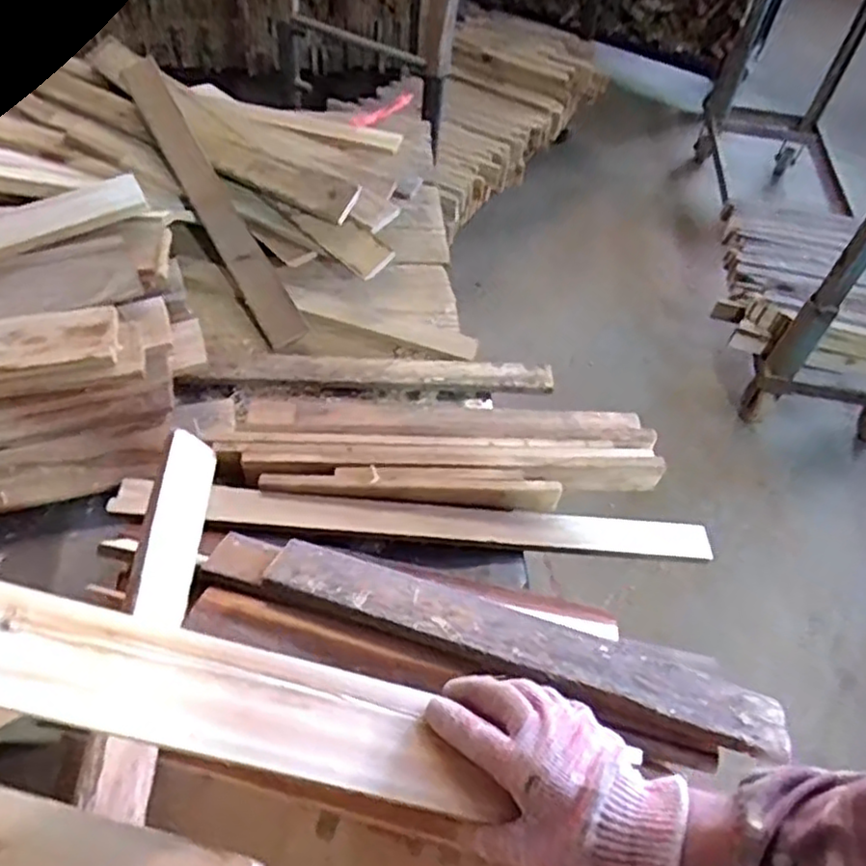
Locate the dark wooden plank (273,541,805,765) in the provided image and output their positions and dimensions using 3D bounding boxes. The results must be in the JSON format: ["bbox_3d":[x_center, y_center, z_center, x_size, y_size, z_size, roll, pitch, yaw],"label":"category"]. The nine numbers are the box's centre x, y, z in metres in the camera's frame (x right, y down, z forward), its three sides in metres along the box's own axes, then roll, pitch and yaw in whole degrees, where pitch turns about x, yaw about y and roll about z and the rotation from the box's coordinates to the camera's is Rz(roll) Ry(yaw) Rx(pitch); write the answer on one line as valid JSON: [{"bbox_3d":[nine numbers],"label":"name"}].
[{"bbox_3d":[0.070,0.181,0.619,0.453,0.018,0.068,16,36,13],"label":"dark wooden plank"}]

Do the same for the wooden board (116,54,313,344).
[{"bbox_3d":[-0.323,-0.338,1.006,0.060,0.025,0.484,-31,81,2],"label":"wooden board"}]

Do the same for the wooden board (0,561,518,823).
[{"bbox_3d":[-0.233,0.140,0.443,0.565,0.011,0.080,18,51,-5],"label":"wooden board"}]

